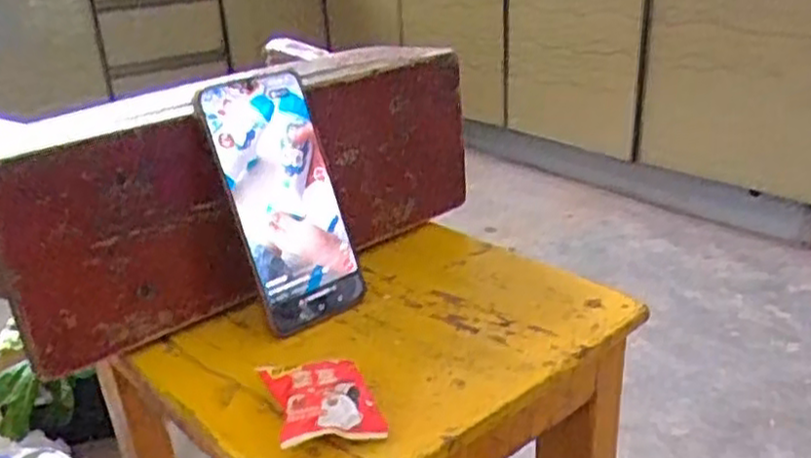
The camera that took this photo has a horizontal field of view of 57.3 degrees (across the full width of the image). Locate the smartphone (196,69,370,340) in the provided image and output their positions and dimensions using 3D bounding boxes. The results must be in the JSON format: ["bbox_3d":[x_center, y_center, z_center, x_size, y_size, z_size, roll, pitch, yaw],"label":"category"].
[{"bbox_3d":[-0.079,-0.018,0.484,0.082,0.162,0.014,-21,7,-36],"label":"smartphone"}]

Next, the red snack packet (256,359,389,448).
[{"bbox_3d":[-0.044,0.088,0.389,0.052,0.017,0.061,-10,25,-16],"label":"red snack packet"}]

